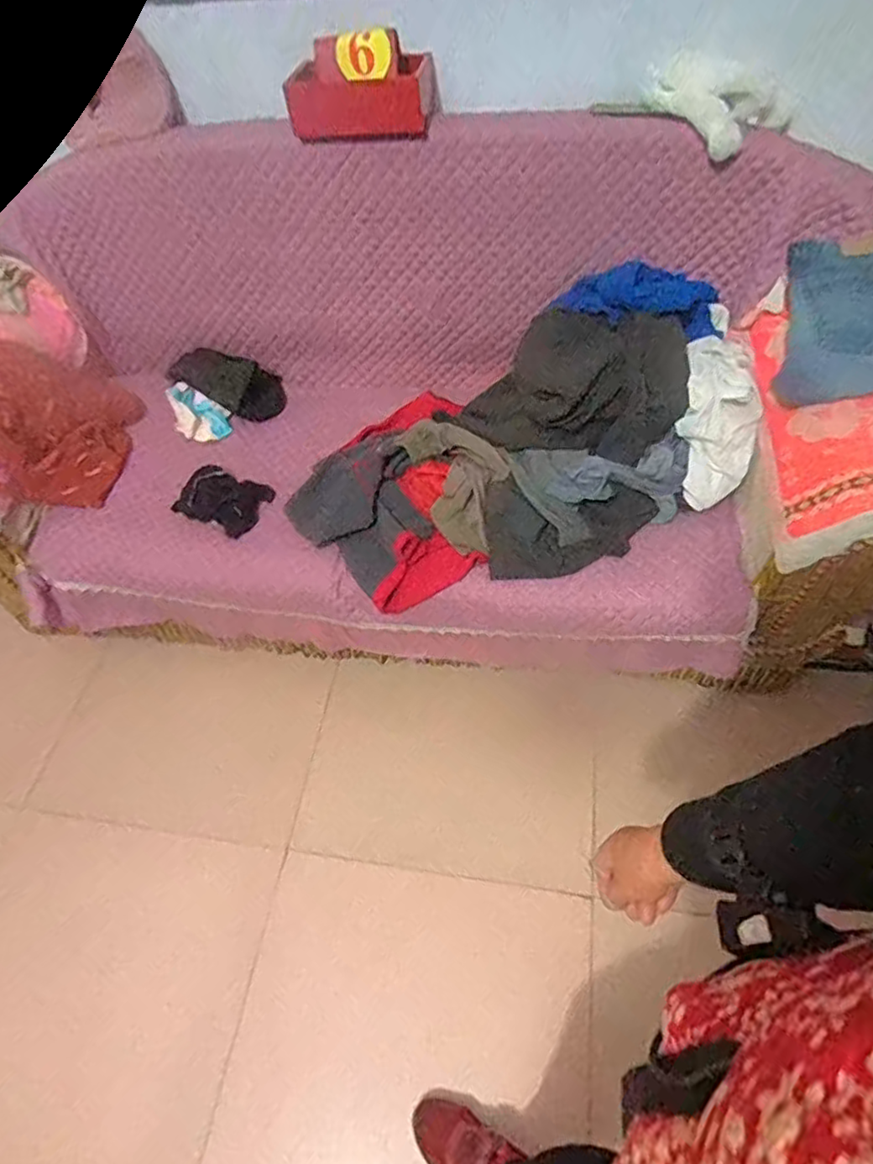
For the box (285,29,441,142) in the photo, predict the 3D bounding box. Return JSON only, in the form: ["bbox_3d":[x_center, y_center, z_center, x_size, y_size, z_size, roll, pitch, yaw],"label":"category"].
[{"bbox_3d":[-0.137,-0.908,1.156,0.274,0.138,0.122,2,54,7],"label":"box"}]

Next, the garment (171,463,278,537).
[{"bbox_3d":[-0.452,-0.185,1.330,0.178,0.062,0.144,20,58,19],"label":"garment"}]

